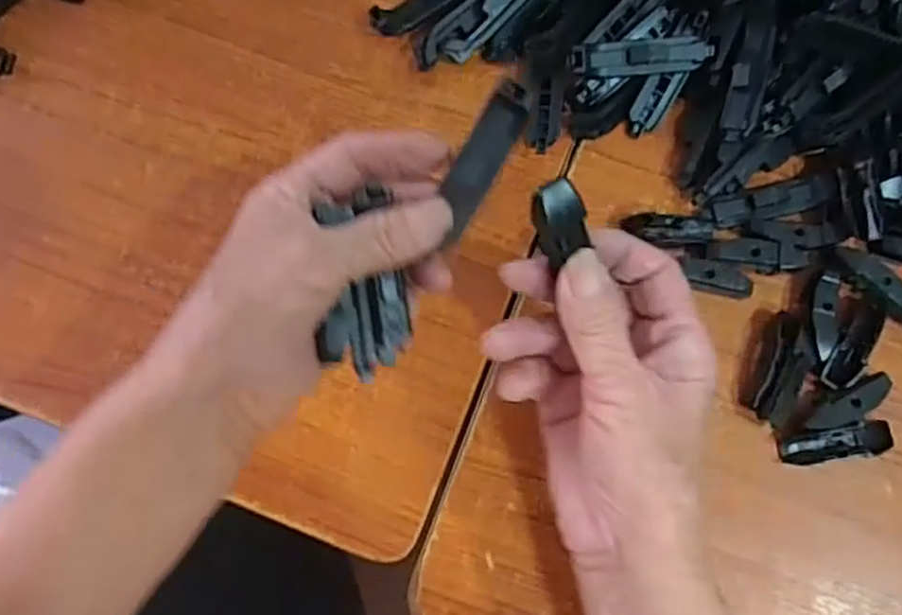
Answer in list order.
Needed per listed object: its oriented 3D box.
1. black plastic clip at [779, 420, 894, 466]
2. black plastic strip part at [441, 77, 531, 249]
[{"bbox_3d":[0.192,0.068,0.354,0.054,0.012,0.016,-8,78,-2],"label":"black plastic clip"},{"bbox_3d":[0.011,-0.056,0.272,0.016,0.006,0.061,29,109,5],"label":"black plastic strip part"}]

